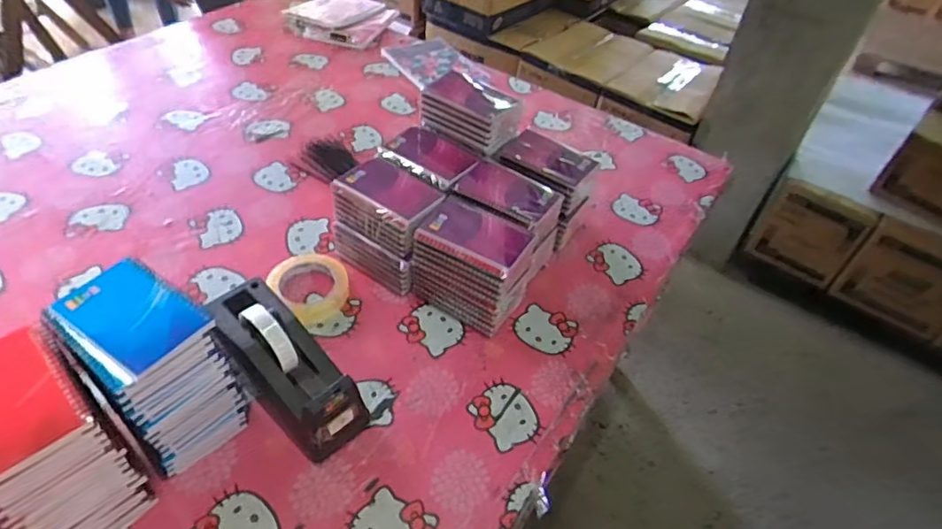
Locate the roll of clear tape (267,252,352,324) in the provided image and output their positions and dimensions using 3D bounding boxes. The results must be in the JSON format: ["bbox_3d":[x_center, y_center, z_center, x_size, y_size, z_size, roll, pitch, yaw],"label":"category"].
[{"bbox_3d":[-0.217,0.026,0.765,0.108,0.017,0.094,32,51,22],"label":"roll of clear tape"}]

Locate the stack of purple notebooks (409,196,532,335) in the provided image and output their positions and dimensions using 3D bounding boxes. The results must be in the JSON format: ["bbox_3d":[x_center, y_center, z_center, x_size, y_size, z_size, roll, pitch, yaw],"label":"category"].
[{"bbox_3d":[0.003,-0.001,0.754,0.135,0.119,0.111,27,49,18],"label":"stack of purple notebooks"}]

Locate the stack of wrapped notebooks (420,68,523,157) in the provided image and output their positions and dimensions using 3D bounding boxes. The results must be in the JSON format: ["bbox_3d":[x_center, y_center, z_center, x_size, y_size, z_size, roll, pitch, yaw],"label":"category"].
[{"bbox_3d":[0.001,-0.237,0.855,0.143,0.064,0.089,31,50,21],"label":"stack of wrapped notebooks"}]

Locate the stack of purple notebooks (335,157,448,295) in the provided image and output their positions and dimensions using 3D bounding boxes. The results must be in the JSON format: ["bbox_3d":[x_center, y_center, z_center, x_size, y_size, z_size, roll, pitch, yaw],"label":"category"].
[{"bbox_3d":[-0.120,-0.057,0.796,0.145,0.121,0.110,26,49,17],"label":"stack of purple notebooks"}]

